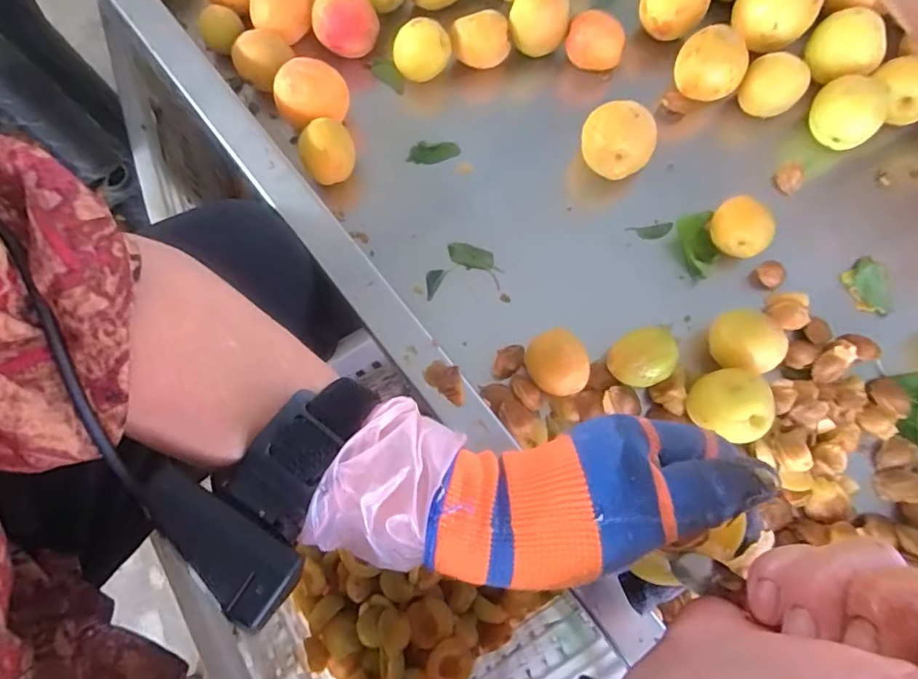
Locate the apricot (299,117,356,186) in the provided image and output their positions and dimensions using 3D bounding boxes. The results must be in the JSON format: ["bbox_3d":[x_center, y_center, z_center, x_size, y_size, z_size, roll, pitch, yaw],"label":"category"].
[{"bbox_3d":[-0.091,-0.129,0.380,0.036,0.037,0.037,0,75,1],"label":"apricot"}]

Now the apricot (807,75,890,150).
[{"bbox_3d":[0.277,-0.160,0.392,0.049,0.047,0.047,0,75,1],"label":"apricot"}]

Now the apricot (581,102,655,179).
[{"bbox_3d":[0.108,-0.133,0.375,0.047,0.049,0.039,20,77,6],"label":"apricot"}]

